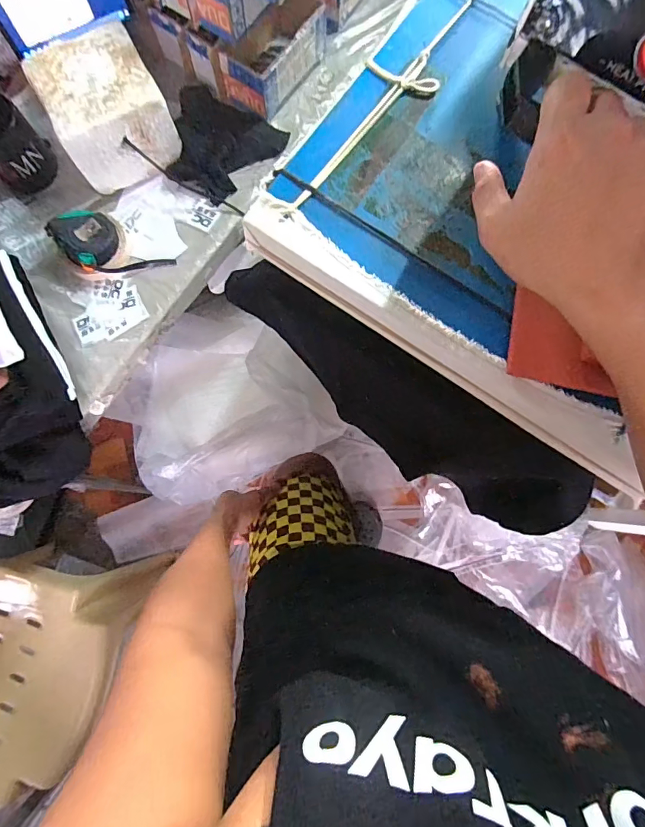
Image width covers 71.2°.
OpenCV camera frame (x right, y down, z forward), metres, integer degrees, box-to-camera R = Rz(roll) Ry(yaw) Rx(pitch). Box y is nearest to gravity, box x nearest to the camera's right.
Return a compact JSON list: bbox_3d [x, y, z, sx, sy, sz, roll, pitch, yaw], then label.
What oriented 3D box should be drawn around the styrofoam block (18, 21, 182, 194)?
[{"bbox_3d":[-0.285,-0.405,0.609,0.139,0.111,0.137,-25,81,-5],"label":"styrofoam block"}]

